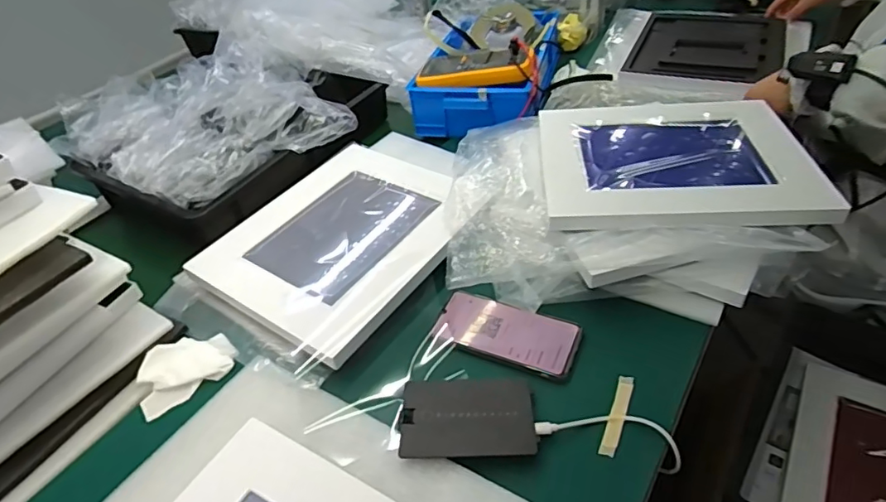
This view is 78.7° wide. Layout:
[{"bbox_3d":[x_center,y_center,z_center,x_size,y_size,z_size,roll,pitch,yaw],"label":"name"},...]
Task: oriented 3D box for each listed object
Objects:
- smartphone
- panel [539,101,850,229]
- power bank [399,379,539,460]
[{"bbox_3d":[0.065,0.084,0.559,0.144,0.008,0.071,12,49,22],"label":"smartphone"},{"bbox_3d":[0.275,-0.116,0.665,0.292,0.022,0.281,-3,41,10],"label":"panel"},{"bbox_3d":[0.022,0.146,0.484,0.118,0.014,0.079,-2,41,6],"label":"power bank"}]

